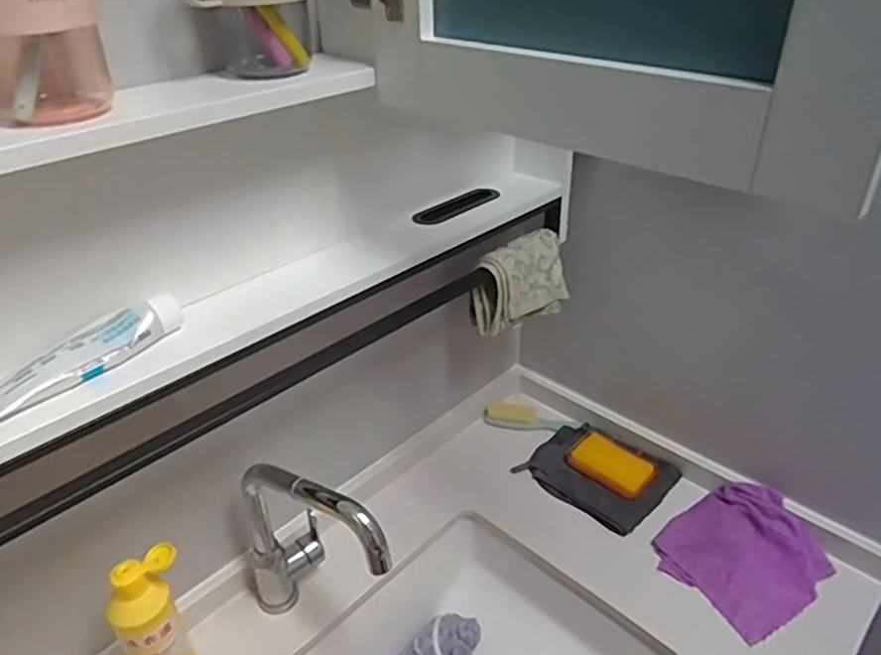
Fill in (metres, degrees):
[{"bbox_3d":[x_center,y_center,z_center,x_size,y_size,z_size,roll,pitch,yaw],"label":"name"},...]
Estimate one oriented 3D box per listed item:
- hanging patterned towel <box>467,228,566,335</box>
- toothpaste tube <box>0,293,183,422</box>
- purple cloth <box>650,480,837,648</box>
[{"bbox_3d":[0.110,-0.057,0.867,0.132,0.099,0.069,-26,41,-34],"label":"hanging patterned towel"},{"bbox_3d":[-0.286,0.021,0.533,0.045,0.035,0.162,28,42,37],"label":"toothpaste tube"},{"bbox_3d":[0.374,0.275,0.825,0.163,0.053,0.169,-21,38,-29],"label":"purple cloth"}]

